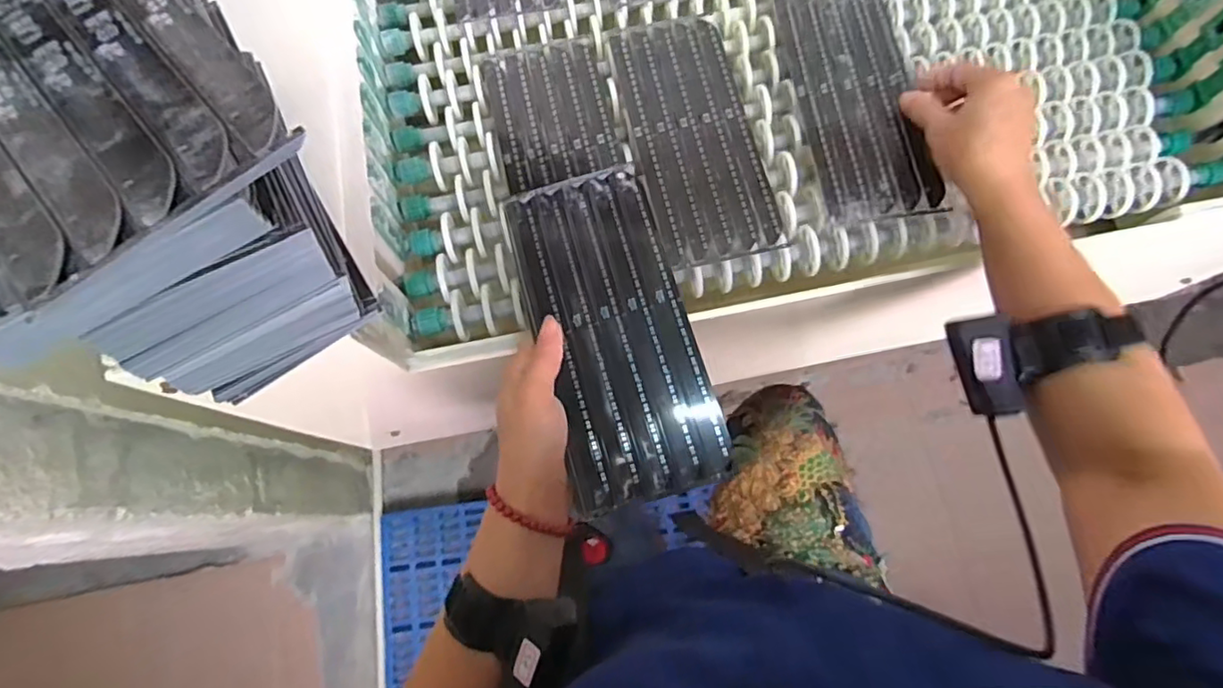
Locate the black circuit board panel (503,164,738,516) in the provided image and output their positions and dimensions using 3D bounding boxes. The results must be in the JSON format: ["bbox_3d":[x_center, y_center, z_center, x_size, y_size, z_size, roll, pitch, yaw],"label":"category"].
[{"bbox_3d":[0.000,-0.012,0.411,0.102,0.009,0.232,-16,75,-5],"label":"black circuit board panel"}]

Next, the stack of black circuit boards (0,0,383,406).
[{"bbox_3d":[-0.221,-0.092,0.286,0.122,0.155,0.230,-37,76,-11],"label":"stack of black circuit boards"}]

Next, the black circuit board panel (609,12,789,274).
[{"bbox_3d":[0.068,-0.179,0.505,0.098,0.009,0.229,-12,73,-4],"label":"black circuit board panel"}]

